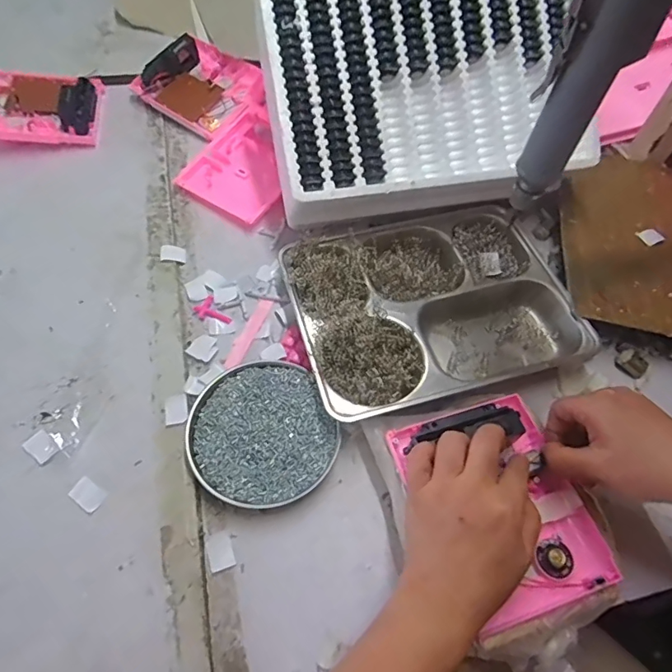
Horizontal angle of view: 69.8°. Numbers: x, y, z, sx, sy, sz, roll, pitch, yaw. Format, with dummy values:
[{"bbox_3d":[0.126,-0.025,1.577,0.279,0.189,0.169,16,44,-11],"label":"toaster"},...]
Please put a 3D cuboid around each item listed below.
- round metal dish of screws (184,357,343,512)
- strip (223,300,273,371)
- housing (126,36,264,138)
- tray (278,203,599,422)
[{"bbox_3d":[-0.069,0.088,0.444,0.126,0.020,0.130,0,58,0],"label":"round metal dish of screws"},{"bbox_3d":[-0.092,-0.004,0.511,0.017,0.005,0.091,18,60,10],"label":"strip"},{"bbox_3d":[-0.189,-0.363,0.680,0.155,0.047,0.136,34,64,19],"label":"housing"},{"bbox_3d":[0.098,-0.041,0.505,0.277,0.036,0.216,-14,60,-9],"label":"tray"}]

